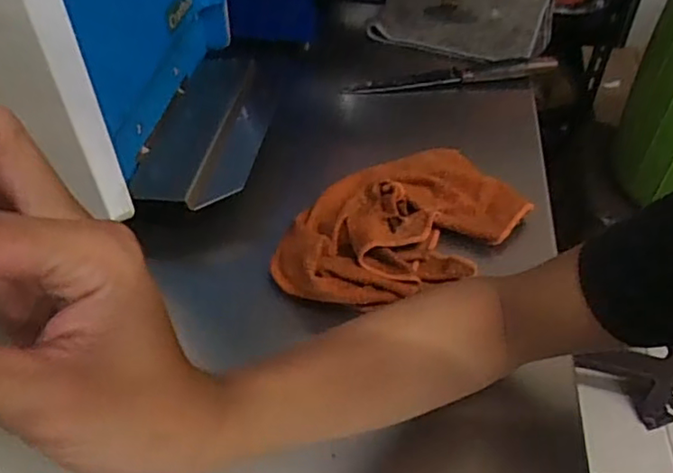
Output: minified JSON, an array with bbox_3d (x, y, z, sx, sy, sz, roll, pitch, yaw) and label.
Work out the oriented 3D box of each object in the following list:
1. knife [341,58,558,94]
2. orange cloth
[{"bbox_3d":[0.128,-0.177,0.668,0.236,0.023,0.021,-5,47,-5],"label":"knife"},{"bbox_3d":[0.048,-0.014,0.485,0.205,0.031,0.126,-16,48,-15],"label":"orange cloth"}]

